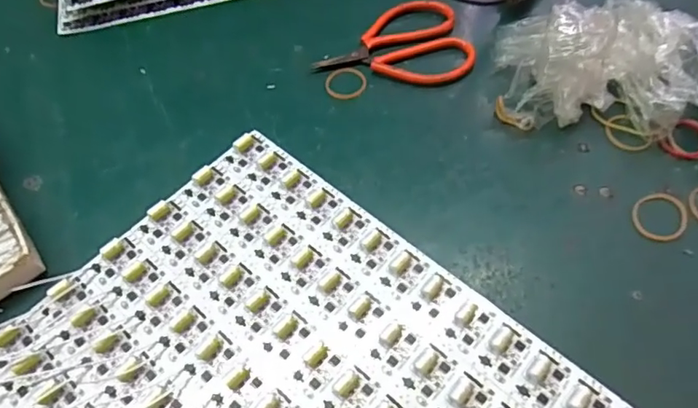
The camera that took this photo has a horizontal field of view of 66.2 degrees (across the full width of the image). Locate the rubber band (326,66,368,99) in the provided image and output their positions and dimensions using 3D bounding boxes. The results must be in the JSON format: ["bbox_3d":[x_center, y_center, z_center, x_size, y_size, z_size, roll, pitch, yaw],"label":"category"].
[{"bbox_3d":[-0.002,-0.088,0.384,0.029,0.004,0.029,1,59,3],"label":"rubber band"}]

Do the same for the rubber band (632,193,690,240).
[{"bbox_3d":[0.185,0.007,0.317,0.034,0.004,0.030,-19,60,-8],"label":"rubber band"}]

